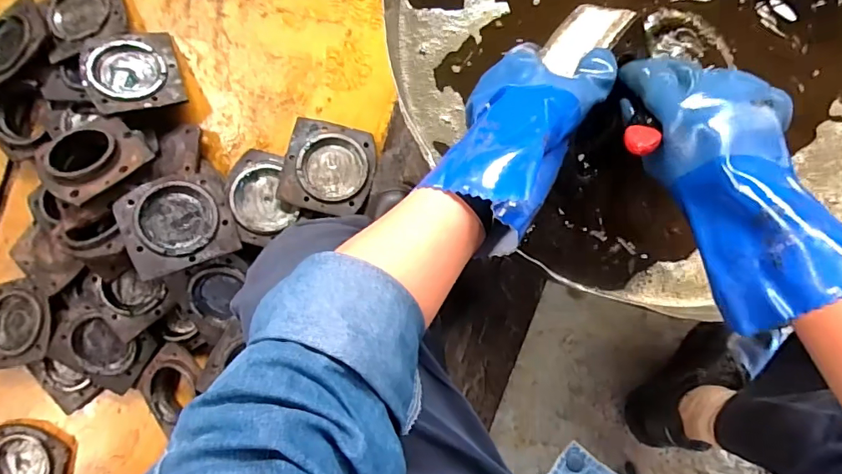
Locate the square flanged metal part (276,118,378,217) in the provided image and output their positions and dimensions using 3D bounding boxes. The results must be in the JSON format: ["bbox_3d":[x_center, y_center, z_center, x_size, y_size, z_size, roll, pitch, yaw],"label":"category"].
[{"bbox_3d":[-0.158,-0.119,0.838,0.151,0.030,0.154,12,78,-4],"label":"square flanged metal part"}]

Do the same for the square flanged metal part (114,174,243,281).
[{"bbox_3d":[-0.403,-0.024,0.802,0.171,0.035,0.155,-20,82,-10],"label":"square flanged metal part"}]

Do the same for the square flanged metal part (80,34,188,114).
[{"bbox_3d":[-0.533,-0.308,0.893,0.157,0.020,0.170,-13,70,-26],"label":"square flanged metal part"}]

